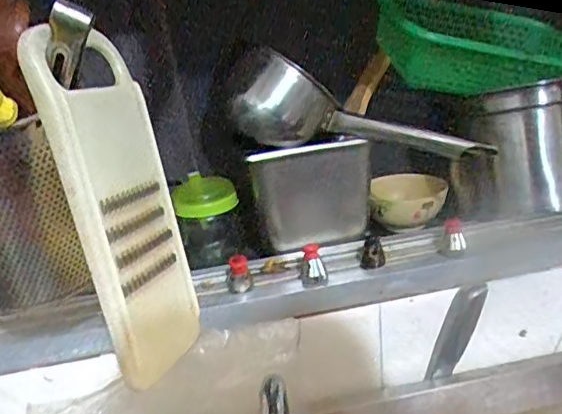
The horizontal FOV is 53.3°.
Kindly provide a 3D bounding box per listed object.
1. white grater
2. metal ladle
[{"bbox_3d":[-0.118,0.000,0.416,0.025,0.251,0.095,-7,14,19],"label":"white grater"},{"bbox_3d":[0.080,-0.086,0.584,0.267,0.098,0.059,12,23,-4],"label":"metal ladle"}]

